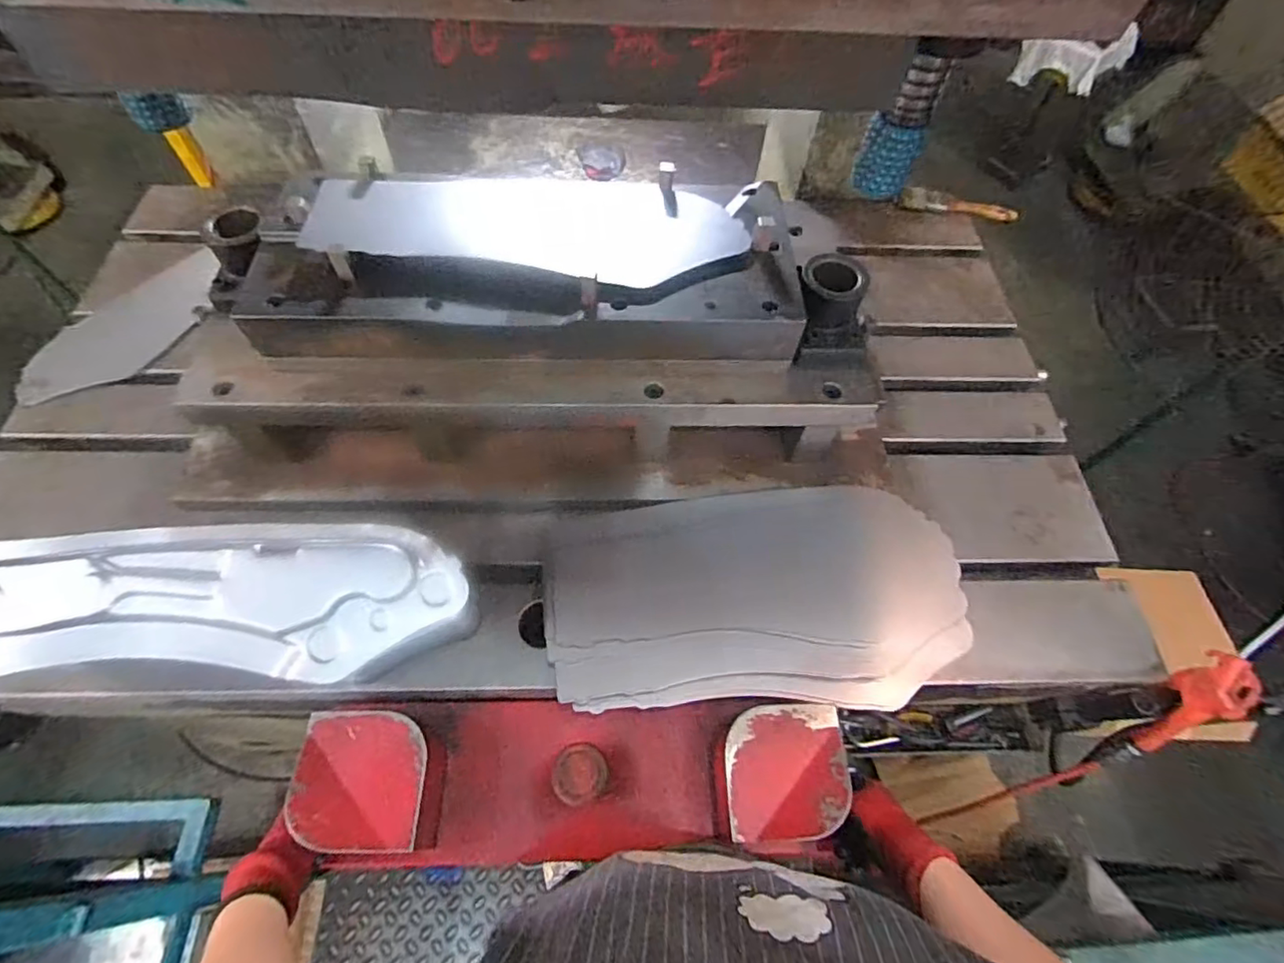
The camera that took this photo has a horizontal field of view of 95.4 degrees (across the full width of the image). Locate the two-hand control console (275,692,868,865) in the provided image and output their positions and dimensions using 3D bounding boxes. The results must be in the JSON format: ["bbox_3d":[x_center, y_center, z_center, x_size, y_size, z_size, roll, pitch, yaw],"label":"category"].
[{"bbox_3d":[-0.063,0.297,0.596,0.511,0.099,0.140,-1,60,0],"label":"two-hand control console"}]

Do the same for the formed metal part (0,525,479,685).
[{"bbox_3d":[-0.380,0.102,0.493,0.450,0.029,0.127,2,87,-11],"label":"formed metal part"}]

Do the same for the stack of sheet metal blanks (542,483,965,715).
[{"bbox_3d":[0.125,0.124,0.643,0.444,0.026,0.226,1,77,-4],"label":"stack of sheet metal blanks"}]

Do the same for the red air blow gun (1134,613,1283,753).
[{"bbox_3d":[0.610,0.203,0.609,0.039,0.243,0.063,32,23,14],"label":"red air blow gun"}]

